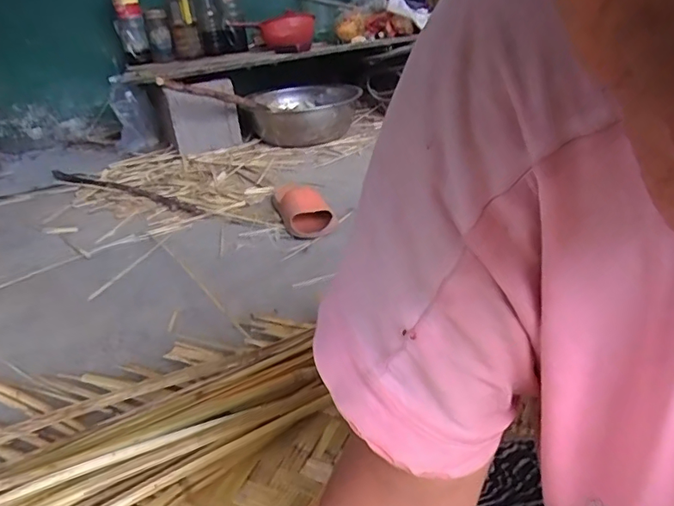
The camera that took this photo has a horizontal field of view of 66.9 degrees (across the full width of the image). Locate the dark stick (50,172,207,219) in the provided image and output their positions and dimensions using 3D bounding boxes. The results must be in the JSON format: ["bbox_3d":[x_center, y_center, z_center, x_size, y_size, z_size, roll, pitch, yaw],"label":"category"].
[{"bbox_3d":[-0.546,-0.159,1.310,0.589,0.022,0.065,15,33,32],"label":"dark stick"}]

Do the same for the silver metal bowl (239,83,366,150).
[{"bbox_3d":[-0.130,-0.472,1.714,0.371,0.133,0.394,-3,29,2],"label":"silver metal bowl"}]

